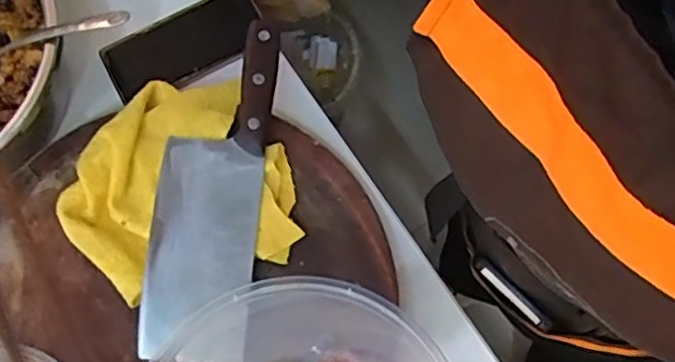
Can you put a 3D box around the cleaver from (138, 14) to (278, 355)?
[{"bbox_3d":[-0.107,-0.004,0.554,0.086,0.016,0.284,4,72,3],"label":"cleaver"}]

